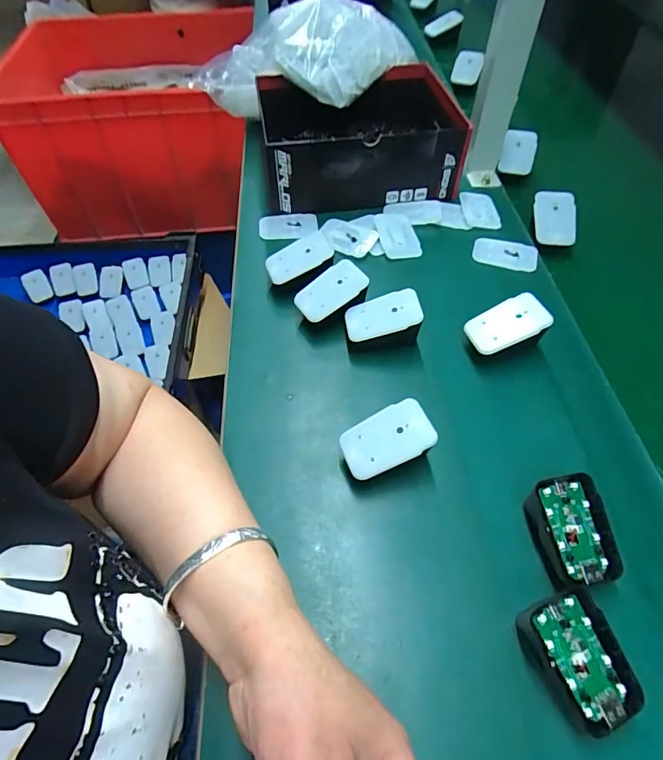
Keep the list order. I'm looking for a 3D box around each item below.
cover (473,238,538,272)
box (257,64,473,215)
[{"bbox_3d":[0.197,-0.143,0.507,0.070,0.008,0.041,13,55,11],"label":"cover"},{"bbox_3d":[0.036,-0.316,0.584,0.234,0.093,0.197,-6,53,-3],"label":"box"}]

